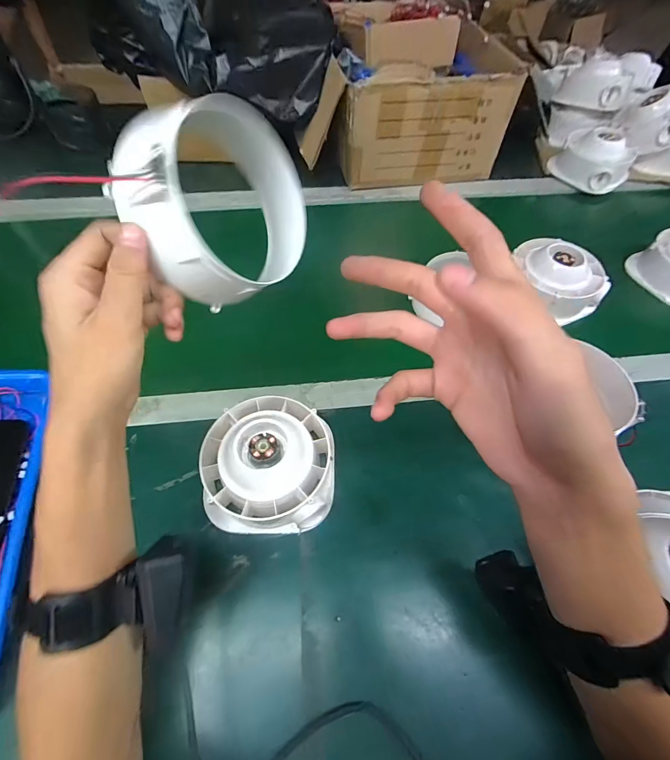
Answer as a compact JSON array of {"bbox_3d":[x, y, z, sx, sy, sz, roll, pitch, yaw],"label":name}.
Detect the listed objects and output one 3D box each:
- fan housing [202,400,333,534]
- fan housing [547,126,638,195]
[{"bbox_3d":[-0.067,0.085,0.372,0.130,0.064,0.129,-3,58,-4],"label":"fan housing"},{"bbox_3d":[0.523,-0.447,0.710,0.136,0.072,0.138,41,65,21],"label":"fan housing"}]

